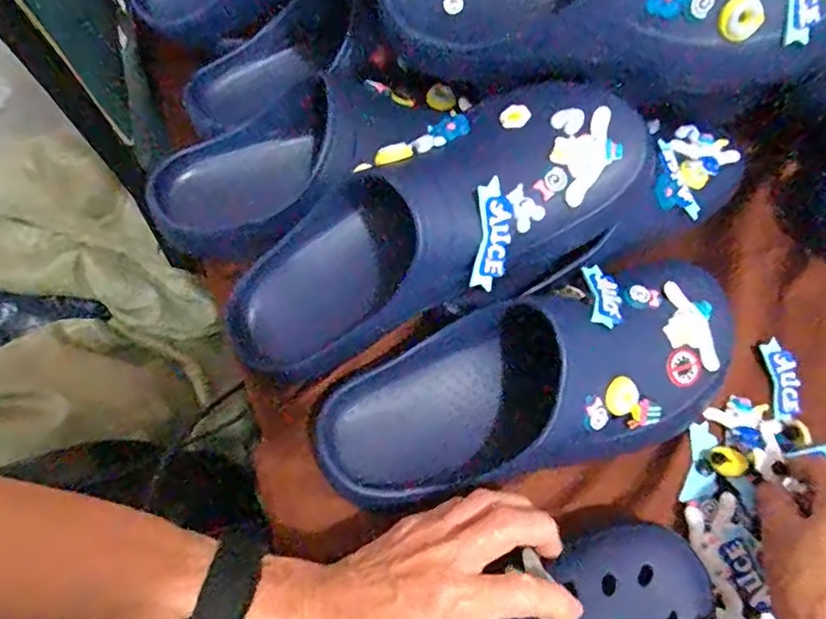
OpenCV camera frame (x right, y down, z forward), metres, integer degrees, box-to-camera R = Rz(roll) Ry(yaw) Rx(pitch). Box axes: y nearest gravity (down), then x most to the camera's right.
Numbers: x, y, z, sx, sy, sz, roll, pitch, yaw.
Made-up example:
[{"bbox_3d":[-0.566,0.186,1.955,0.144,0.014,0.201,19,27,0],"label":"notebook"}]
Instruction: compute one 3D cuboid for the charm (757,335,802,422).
[{"bbox_3d":[0.281,0.053,0.443,0.023,0.009,0.061,-1,64,-3],"label":"charm"}]

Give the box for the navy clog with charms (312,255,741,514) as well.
[{"bbox_3d":[0.101,0.042,0.394,0.324,0.087,0.108,-19,66,-12],"label":"navy clog with charms"}]

